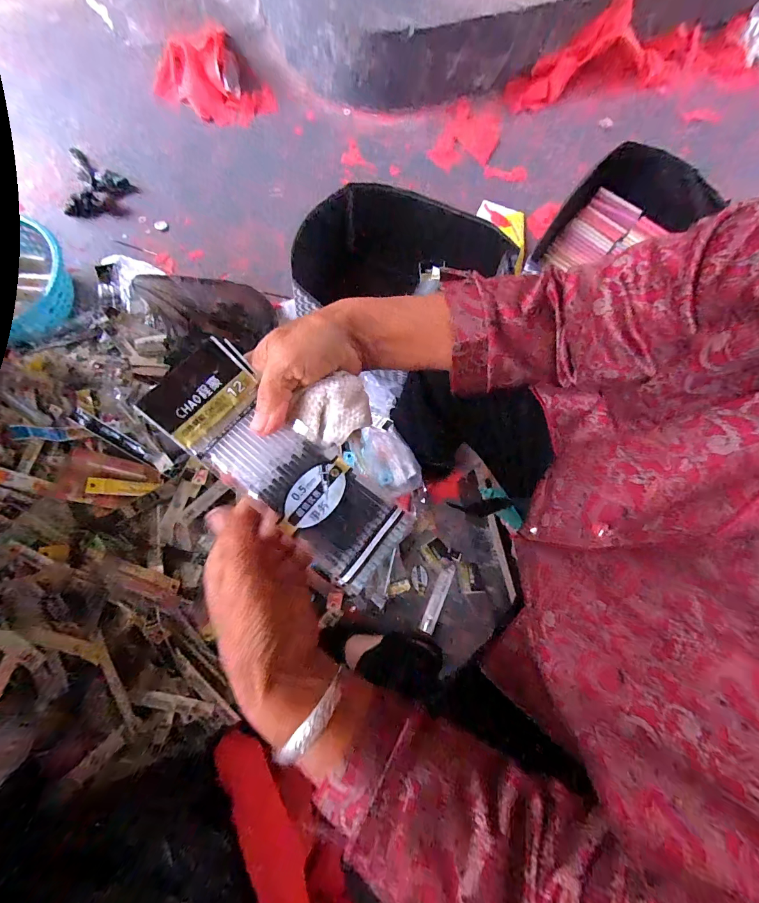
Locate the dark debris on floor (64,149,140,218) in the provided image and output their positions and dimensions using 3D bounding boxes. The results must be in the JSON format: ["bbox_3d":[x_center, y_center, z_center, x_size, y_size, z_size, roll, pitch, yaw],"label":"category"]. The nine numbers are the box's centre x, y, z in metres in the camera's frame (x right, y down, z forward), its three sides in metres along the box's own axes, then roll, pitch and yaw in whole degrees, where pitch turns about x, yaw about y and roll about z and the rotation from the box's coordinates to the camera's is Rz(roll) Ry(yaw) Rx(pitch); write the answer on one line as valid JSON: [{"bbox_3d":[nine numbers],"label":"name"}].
[{"bbox_3d":[-0.727,-0.714,0.944,0.162,0.024,0.226,-8,74,-3],"label":"dark debris on floor"}]

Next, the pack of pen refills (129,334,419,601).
[{"bbox_3d":[-0.062,0.009,0.235,0.182,0.018,0.063,41,77,-3],"label":"pack of pen refills"}]

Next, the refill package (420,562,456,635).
[{"bbox_3d":[0.112,0.274,0.678,0.026,0.015,0.133,21,75,5],"label":"refill package"}]

